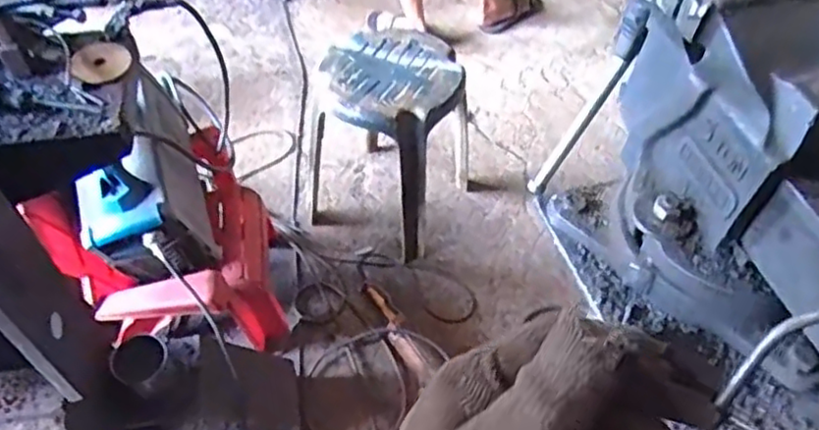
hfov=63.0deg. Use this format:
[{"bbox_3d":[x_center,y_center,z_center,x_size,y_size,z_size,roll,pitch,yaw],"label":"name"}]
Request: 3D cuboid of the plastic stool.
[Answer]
[{"bbox_3d":[-0.073,-0.188,1.623,0.376,0.438,0.318,22,53,17],"label":"plastic stool"}]

